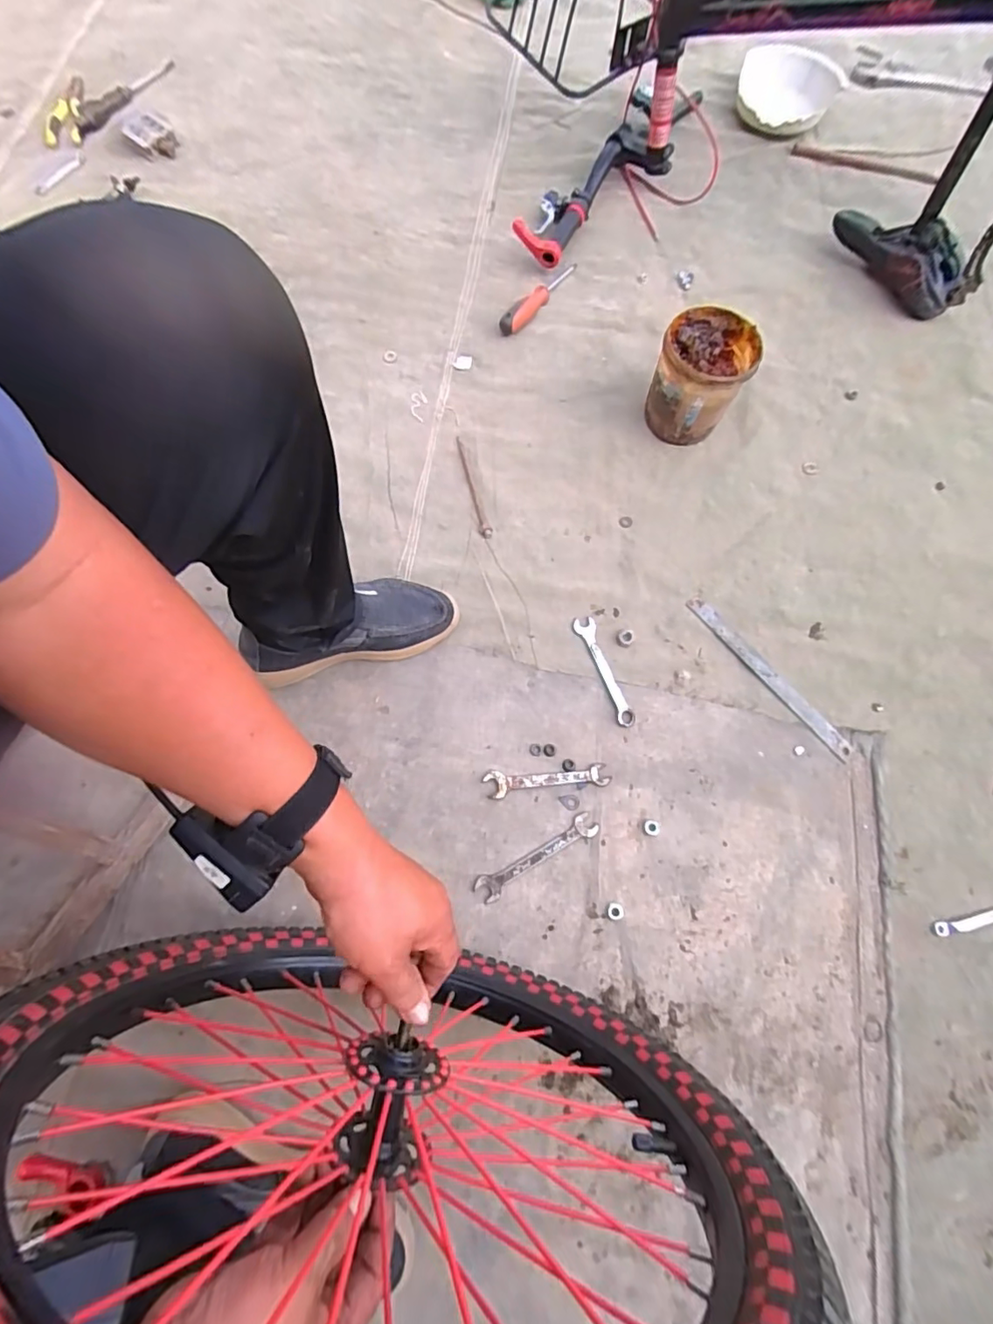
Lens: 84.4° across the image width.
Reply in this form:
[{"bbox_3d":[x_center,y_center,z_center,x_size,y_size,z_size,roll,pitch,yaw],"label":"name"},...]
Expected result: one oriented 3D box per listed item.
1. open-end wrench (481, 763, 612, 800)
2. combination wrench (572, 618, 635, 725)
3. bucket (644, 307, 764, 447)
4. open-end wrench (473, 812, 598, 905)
[{"bbox_3d":[0.060,0.143,0.659,0.148,0.005,0.031,-4,66,-3],"label":"open-end wrench"},{"bbox_3d":[0.137,0.011,0.698,0.029,0.012,0.150,-17,67,-8],"label":"combination wrench"},{"bbox_3d":[0.275,-0.380,0.747,0.119,0.125,0.111,16,66,6],"label":"bucket"},{"bbox_3d":[0.047,0.226,0.633,0.153,0.005,0.029,-29,83,-8],"label":"open-end wrench"}]

